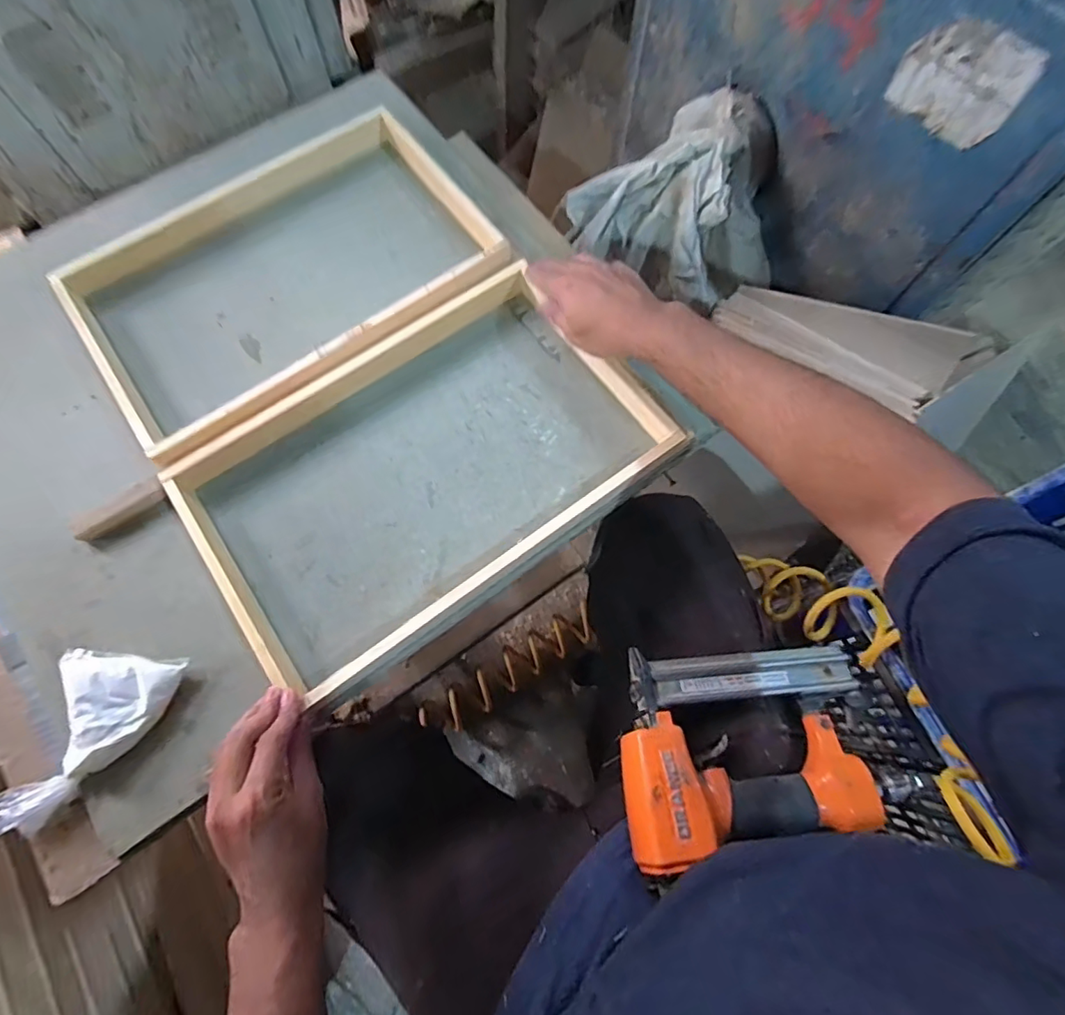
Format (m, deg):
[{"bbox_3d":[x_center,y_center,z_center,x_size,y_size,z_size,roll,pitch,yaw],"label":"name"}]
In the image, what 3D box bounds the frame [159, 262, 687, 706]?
[{"bbox_3d":[-0.096,-0.046,0.474,0.389,0.033,0.253,-35,75,-11],"label":"frame"}]

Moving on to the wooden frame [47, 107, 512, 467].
[{"bbox_3d":[-0.249,-0.241,0.544,0.388,0.033,0.263,-36,75,-11],"label":"wooden frame"}]

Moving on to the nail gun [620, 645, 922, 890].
[{"bbox_3d":[0.182,0.190,0.435,0.232,0.068,0.151,-7,72,-3],"label":"nail gun"}]

